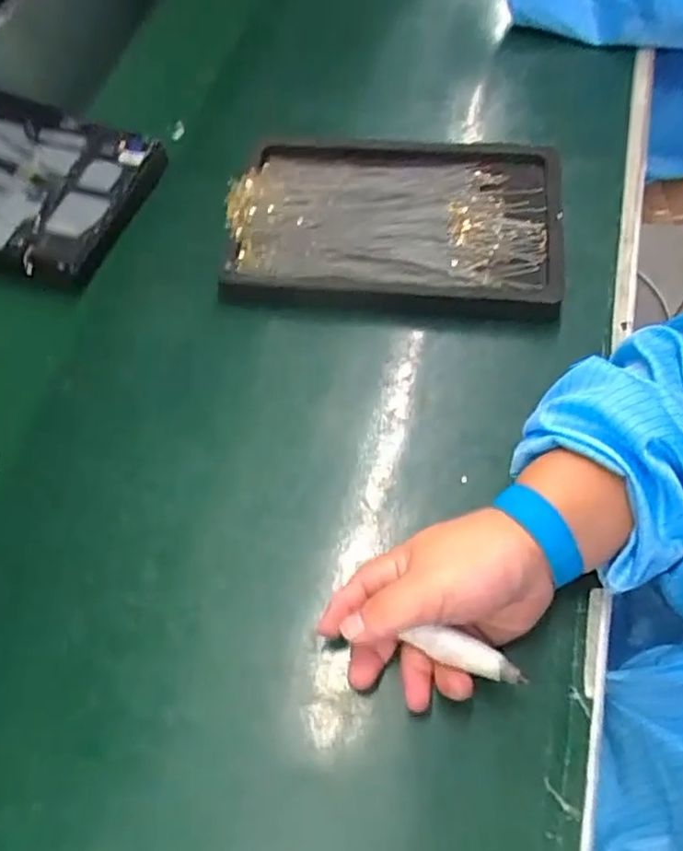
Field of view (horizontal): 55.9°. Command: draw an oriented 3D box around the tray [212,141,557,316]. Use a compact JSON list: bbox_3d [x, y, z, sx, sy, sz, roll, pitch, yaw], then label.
[{"bbox_3d":[0.040,-0.158,0.495,0.245,0.032,0.163,4,64,6],"label":"tray"}]

